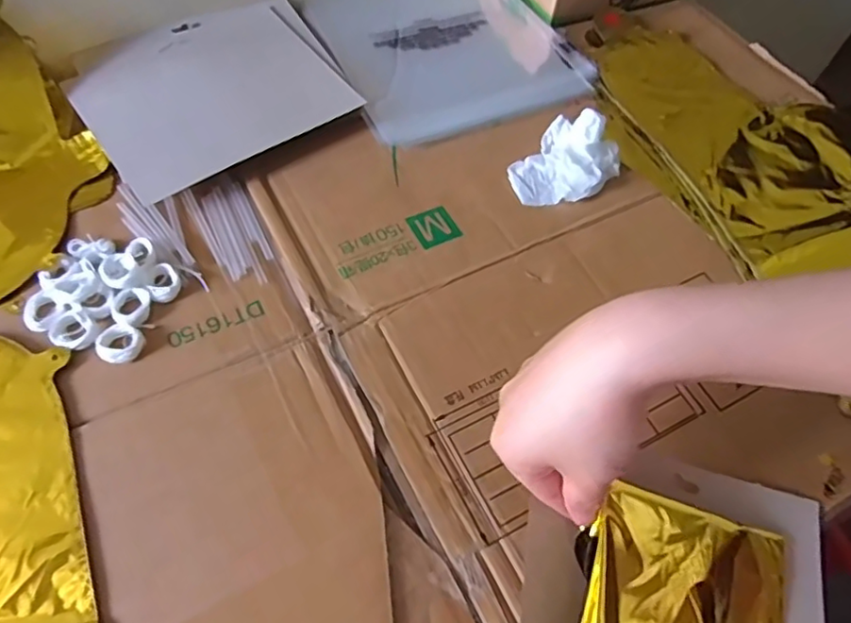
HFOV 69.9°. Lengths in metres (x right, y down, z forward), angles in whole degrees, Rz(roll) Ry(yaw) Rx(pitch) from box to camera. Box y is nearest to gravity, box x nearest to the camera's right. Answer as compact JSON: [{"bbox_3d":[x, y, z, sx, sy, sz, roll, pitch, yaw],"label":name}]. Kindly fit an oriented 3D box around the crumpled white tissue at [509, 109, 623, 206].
[{"bbox_3d":[0.111,-0.120,0.476,0.065,0.036,0.086,37,63,18],"label":"crumpled white tissue"}]

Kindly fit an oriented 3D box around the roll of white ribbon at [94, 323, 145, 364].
[{"bbox_3d":[-0.194,0.020,0.386,0.026,0.006,0.027,2,58,-3],"label":"roll of white ribbon"}]

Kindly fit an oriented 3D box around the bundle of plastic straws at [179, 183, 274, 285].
[{"bbox_3d":[-0.140,-0.060,0.442,0.041,0.004,0.098,-27,64,-18],"label":"bundle of plastic straws"}]

